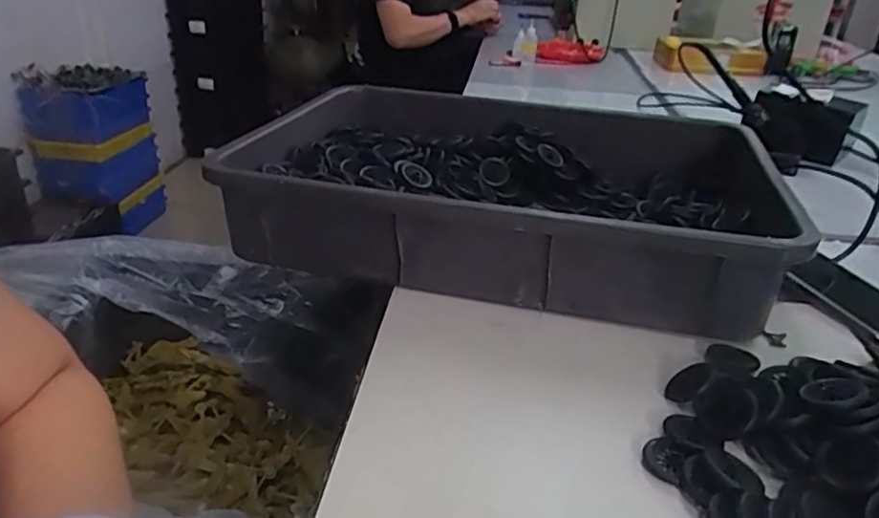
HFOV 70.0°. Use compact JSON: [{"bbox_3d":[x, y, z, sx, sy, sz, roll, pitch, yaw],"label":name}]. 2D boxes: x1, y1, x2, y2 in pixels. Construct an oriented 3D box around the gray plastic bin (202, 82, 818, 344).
[{"bbox_3d":[0.069,-0.076,0.670,0.511,0.107,0.364,7,29,13],"label":"gray plastic bin"}]

